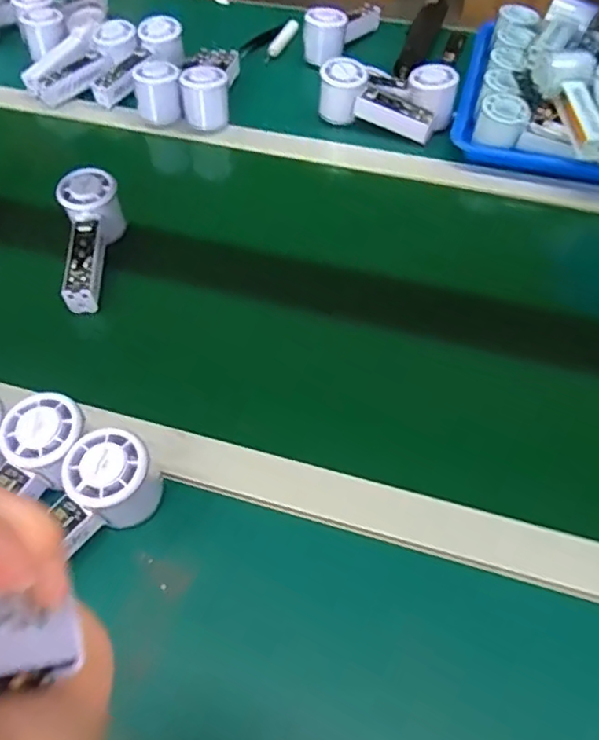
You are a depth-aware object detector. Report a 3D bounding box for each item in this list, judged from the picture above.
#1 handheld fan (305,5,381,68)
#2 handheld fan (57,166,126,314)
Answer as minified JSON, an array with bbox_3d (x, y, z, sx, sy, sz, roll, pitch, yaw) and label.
[{"bbox_3d":[0.067,-0.503,0.888,0.056,0.062,0.152,30,59,21],"label":"handheld fan"},{"bbox_3d":[-0.207,-0.124,0.605,0.063,0.057,0.155,-1,69,0],"label":"handheld fan"}]

